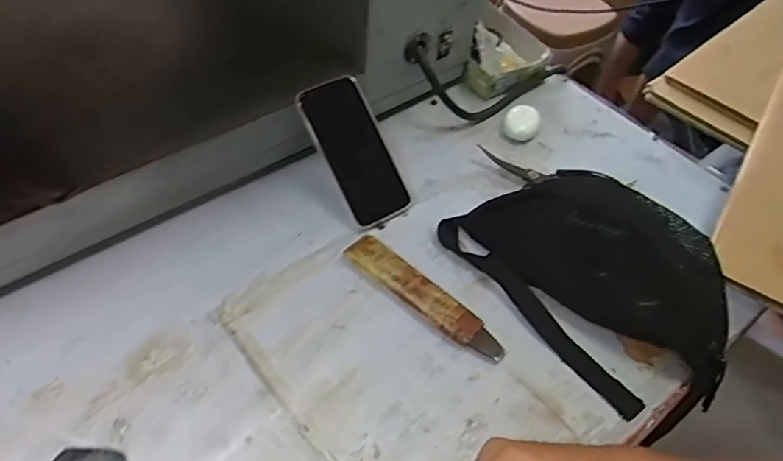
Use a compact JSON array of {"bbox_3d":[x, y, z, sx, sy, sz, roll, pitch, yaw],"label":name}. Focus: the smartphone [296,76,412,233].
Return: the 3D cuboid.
[{"bbox_3d":[-0.038,-0.089,0.649,0.079,0.011,0.163,-29,95,-26],"label":"smartphone"}]

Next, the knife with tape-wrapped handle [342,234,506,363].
[{"bbox_3d":[0.031,0.066,0.576,0.186,0.020,0.037,39,57,23],"label":"knife with tape-wrapped handle"}]

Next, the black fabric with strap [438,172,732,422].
[{"bbox_3d":[0.200,0.033,0.565,0.154,0.094,0.284,-30,60,-26],"label":"black fabric with strap"}]

